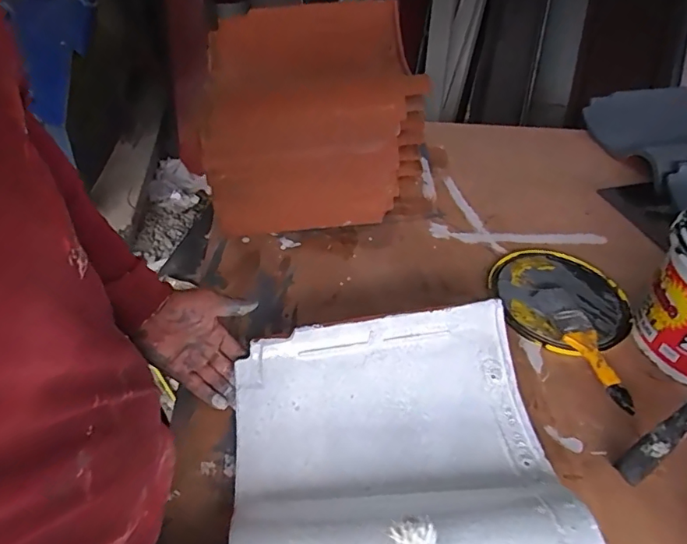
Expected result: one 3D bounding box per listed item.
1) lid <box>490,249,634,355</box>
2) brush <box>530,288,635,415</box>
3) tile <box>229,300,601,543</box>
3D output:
[{"bbox_3d":[0.313,0.035,0.737,0.192,0.017,0.196,6,45,-6],"label":"lid"},{"bbox_3d":[0.318,0.093,0.663,0.054,0.028,0.196,-8,44,-14],"label":"brush"},{"bbox_3d":[0.054,0.181,0.502,0.314,0.080,0.302,-2,43,-8],"label":"tile"}]

